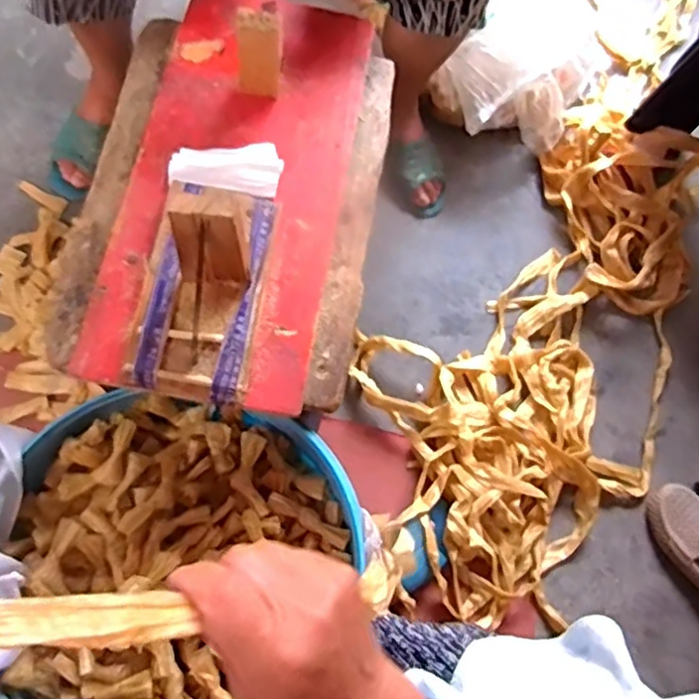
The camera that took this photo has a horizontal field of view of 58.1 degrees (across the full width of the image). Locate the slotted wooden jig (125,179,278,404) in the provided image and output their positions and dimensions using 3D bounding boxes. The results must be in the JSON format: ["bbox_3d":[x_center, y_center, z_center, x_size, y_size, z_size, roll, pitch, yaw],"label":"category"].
[{"bbox_3d":[-0.105,-0.051,0.439,0.085,0.093,0.160,8,73,-4],"label":"slotted wooden jig"}]

